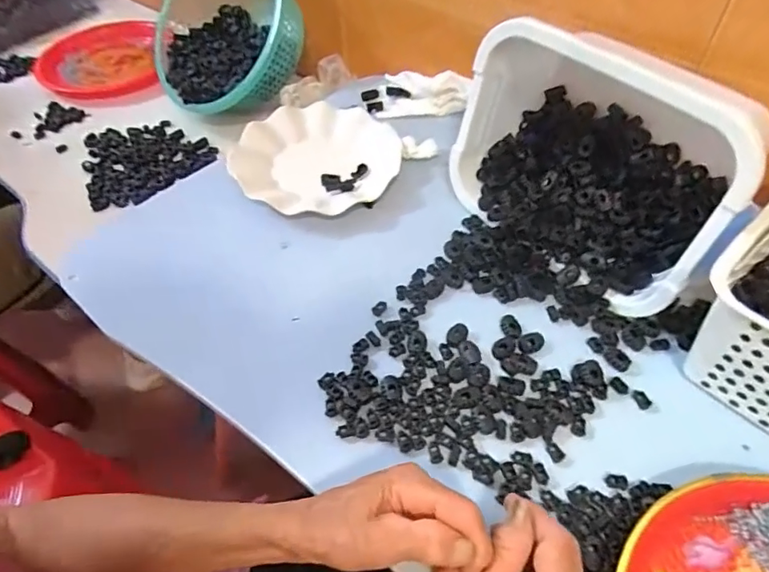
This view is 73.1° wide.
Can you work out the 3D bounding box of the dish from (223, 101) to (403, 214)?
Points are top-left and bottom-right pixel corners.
[{"bbox_3d":[-0.073,-0.145,0.593,0.172,0.038,0.177,-1,51,1],"label":"dish"}]

